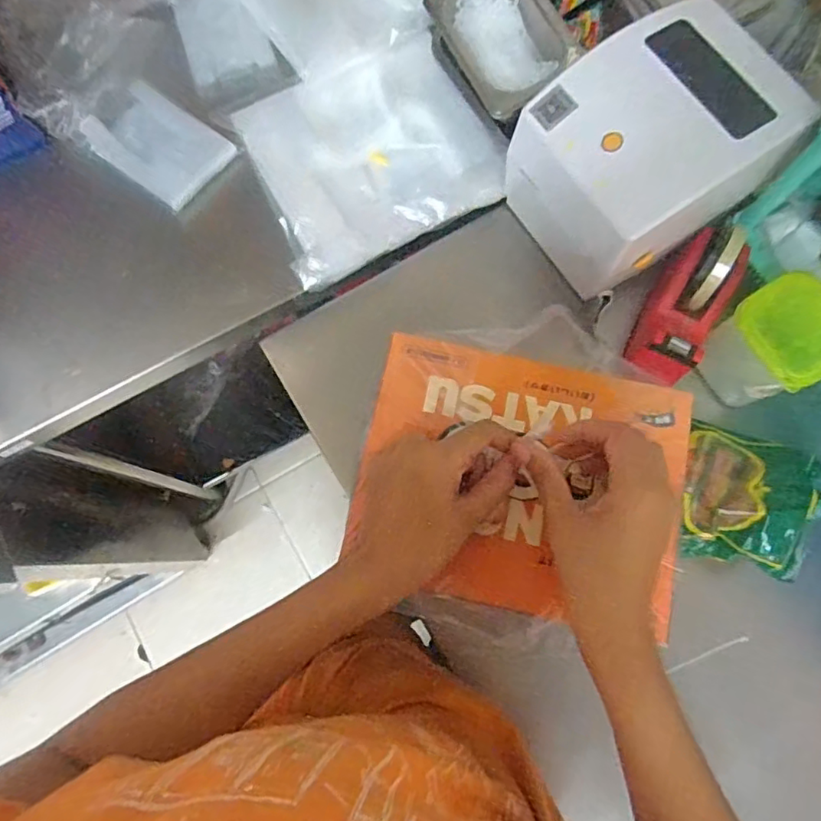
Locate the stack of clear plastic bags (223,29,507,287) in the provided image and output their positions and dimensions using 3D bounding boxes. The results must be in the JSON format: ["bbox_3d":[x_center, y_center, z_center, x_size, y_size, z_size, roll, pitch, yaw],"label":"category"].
[{"bbox_3d":[-0.049,-0.299,0.649,0.252,0.028,0.243,-27,77,-6],"label":"stack of clear plastic bags"}]

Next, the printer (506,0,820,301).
[{"bbox_3d":[0.221,-0.241,0.556,0.227,0.138,0.182,-34,78,-8],"label":"printer"}]

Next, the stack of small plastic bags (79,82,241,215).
[{"bbox_3d":[-0.295,-0.312,0.665,0.154,0.020,0.107,35,79,8],"label":"stack of small plastic bags"}]

